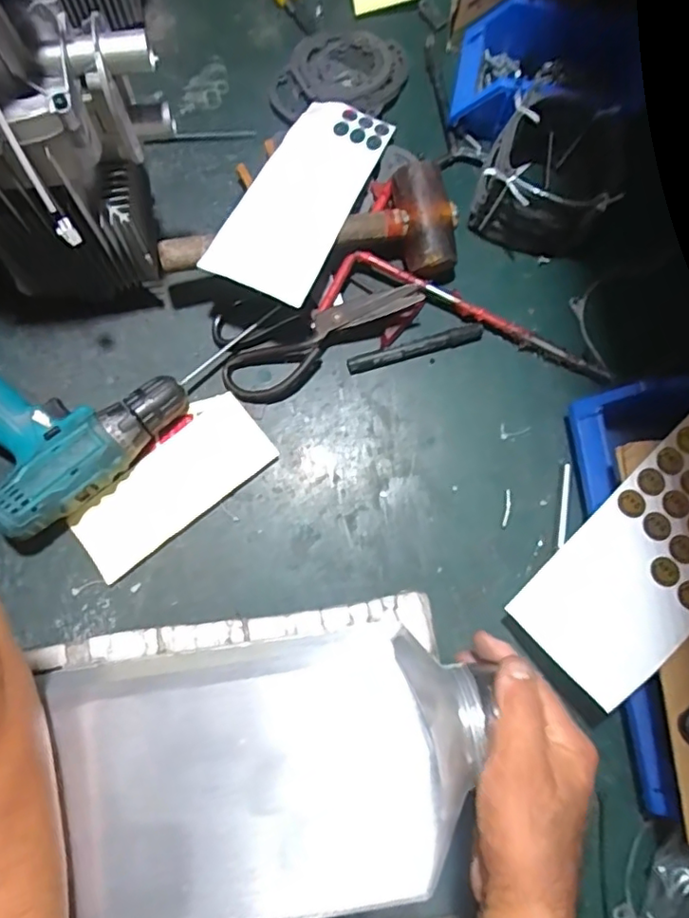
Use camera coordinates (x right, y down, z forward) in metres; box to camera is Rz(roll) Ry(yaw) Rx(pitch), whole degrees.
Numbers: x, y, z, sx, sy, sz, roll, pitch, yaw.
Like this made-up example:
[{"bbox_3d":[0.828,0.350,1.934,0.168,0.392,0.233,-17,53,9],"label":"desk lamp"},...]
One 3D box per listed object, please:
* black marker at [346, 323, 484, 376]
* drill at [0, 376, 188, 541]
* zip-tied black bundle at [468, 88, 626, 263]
[{"bbox_3d":[0.069,-0.107,0.554,0.134,0.012,0.016,-16,79,-6],"label":"black marker"},{"bbox_3d":[-0.259,-0.053,0.511,0.181,0.062,0.186,-39,82,-10],"label":"drill"},{"bbox_3d":[0.198,-0.277,0.559,0.125,0.082,0.126,15,77,1],"label":"zip-tied black bundle"}]

